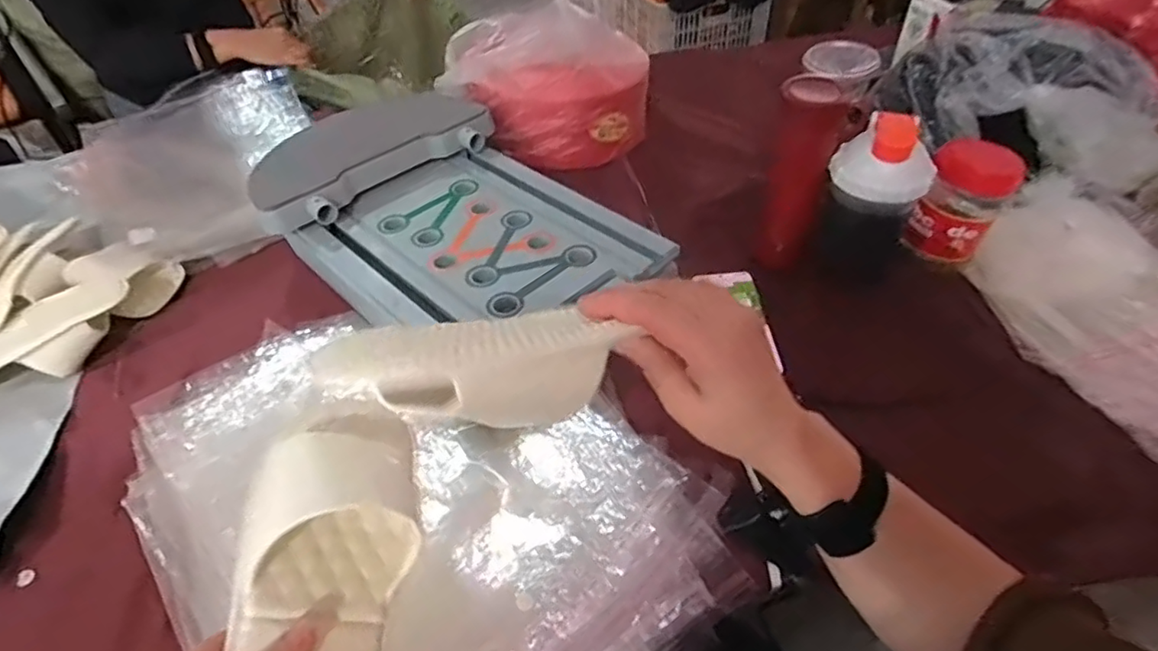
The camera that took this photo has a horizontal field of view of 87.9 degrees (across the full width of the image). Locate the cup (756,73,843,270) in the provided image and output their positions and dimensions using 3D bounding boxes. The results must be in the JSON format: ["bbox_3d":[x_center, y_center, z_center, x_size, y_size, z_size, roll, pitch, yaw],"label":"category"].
[{"bbox_3d":[0.240,-0.160,0.673,0.066,0.211,0.066,10,49,13],"label":"cup"}]

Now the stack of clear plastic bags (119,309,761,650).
[{"bbox_3d":[-0.138,0.158,0.530,0.379,0.072,0.458,-34,54,-24],"label":"stack of clear plastic bags"}]

